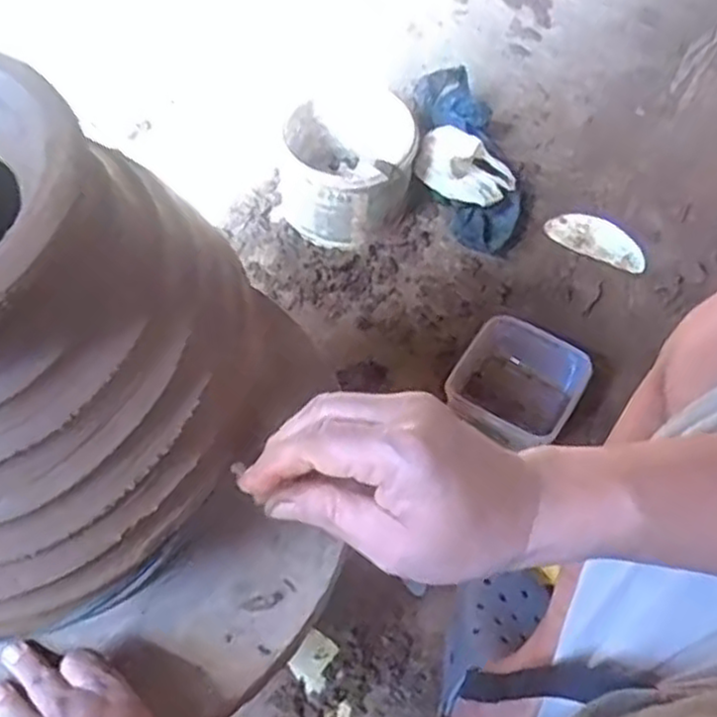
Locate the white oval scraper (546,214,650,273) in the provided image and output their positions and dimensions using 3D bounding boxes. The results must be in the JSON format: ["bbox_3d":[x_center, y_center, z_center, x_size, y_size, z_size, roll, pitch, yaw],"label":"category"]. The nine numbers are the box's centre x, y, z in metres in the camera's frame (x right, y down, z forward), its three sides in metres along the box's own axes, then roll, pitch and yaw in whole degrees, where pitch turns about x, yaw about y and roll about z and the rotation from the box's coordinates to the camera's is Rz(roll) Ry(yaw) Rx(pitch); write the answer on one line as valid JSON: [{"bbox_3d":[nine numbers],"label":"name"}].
[{"bbox_3d":[0.327,-0.163,1.029,0.139,0.012,0.060,29,65,16],"label":"white oval scraper"}]

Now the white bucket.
[{"bbox_3d":[-0.015,-0.260,1.015,0.175,0.127,0.190,14,62,8],"label":"white bucket"}]

